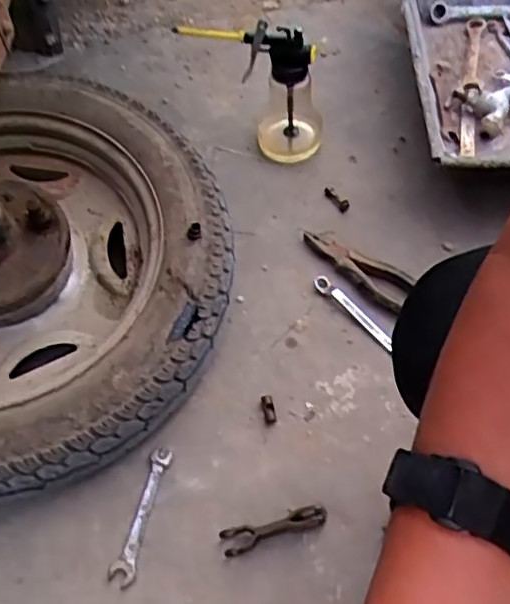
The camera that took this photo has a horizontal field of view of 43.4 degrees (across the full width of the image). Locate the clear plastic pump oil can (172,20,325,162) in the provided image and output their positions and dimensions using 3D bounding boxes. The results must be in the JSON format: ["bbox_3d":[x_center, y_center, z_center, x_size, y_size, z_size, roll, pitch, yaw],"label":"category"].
[{"bbox_3d":[-0.004,-0.248,0.741,0.175,0.187,0.075,7,55,6],"label":"clear plastic pump oil can"}]

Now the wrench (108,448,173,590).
[{"bbox_3d":[-0.097,0.184,0.551,0.022,0.011,0.113,14,71,8],"label":"wrench"}]

